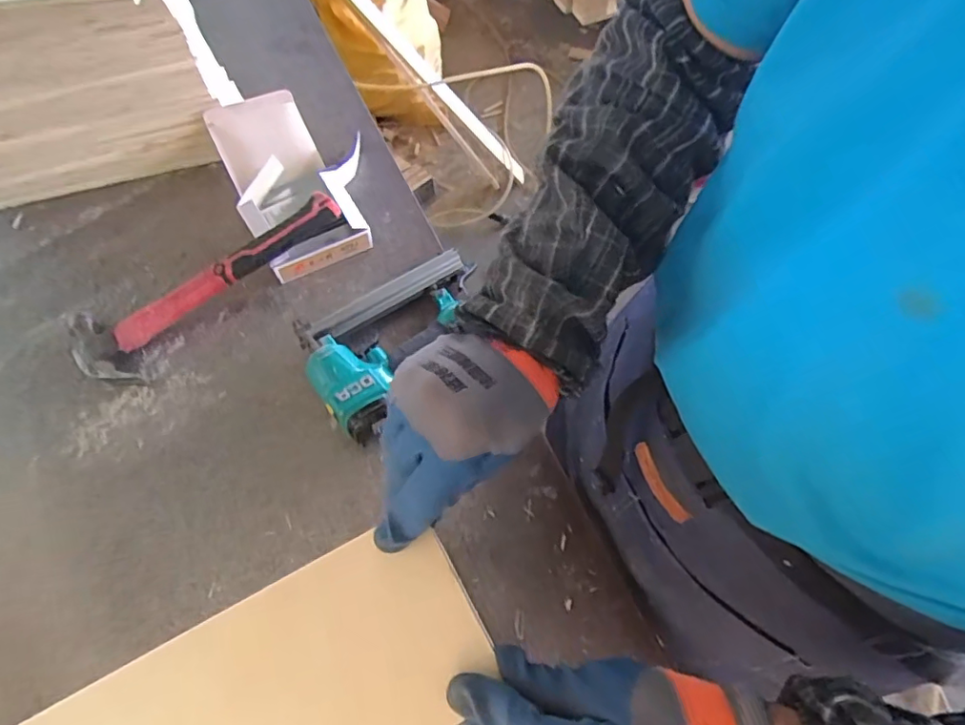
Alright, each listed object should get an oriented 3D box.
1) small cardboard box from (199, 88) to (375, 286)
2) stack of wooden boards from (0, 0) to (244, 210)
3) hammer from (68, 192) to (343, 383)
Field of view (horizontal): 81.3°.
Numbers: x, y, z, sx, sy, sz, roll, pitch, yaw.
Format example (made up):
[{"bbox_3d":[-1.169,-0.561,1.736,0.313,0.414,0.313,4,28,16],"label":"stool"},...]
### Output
[{"bbox_3d":[-0.236,-0.242,0.737,0.173,0.063,0.275,-24,64,-10],"label":"small cardboard box"},{"bbox_3d":[-0.526,-0.359,0.705,0.340,0.239,0.146,-11,62,-3],"label":"stack of wooden boards"},{"bbox_3d":[-0.323,-0.103,0.657,0.326,0.070,0.110,-37,67,-16],"label":"hammer"}]

